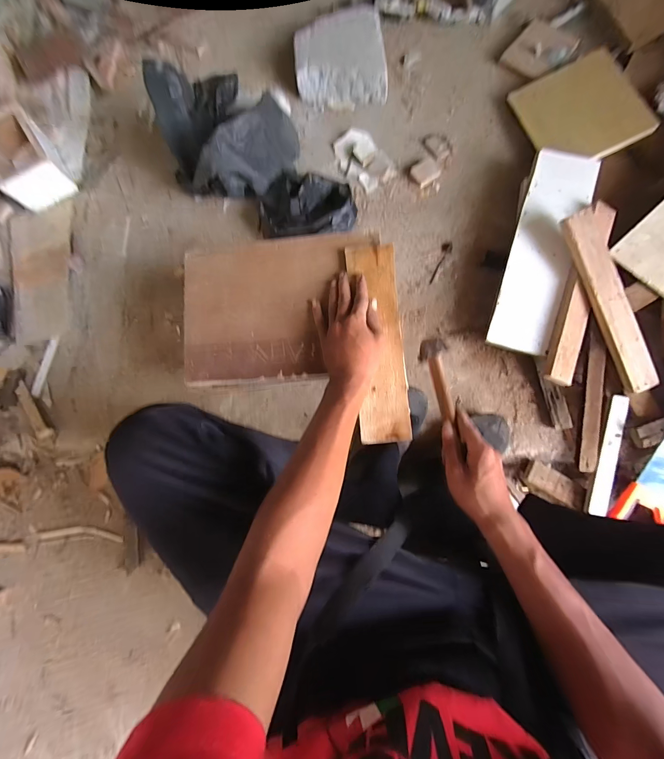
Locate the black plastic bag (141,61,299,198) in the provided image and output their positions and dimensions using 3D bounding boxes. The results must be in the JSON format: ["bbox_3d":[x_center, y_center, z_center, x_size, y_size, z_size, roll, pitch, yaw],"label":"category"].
[{"bbox_3d":[-0.210,-0.494,0.680,0.220,0.201,0.209,25,85,8],"label":"black plastic bag"}]

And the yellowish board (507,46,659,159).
[{"bbox_3d":[0.523,-0.565,0.724,0.193,0.011,0.233,-23,79,20],"label":"yellowish board"}]

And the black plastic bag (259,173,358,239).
[{"bbox_3d":[-0.056,-0.375,0.754,0.211,0.061,0.134,0,85,6],"label":"black plastic bag"}]

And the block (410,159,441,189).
[{"bbox_3d":[0.210,-0.459,0.759,0.059,0.016,0.048,-35,82,2],"label":"block"}]

